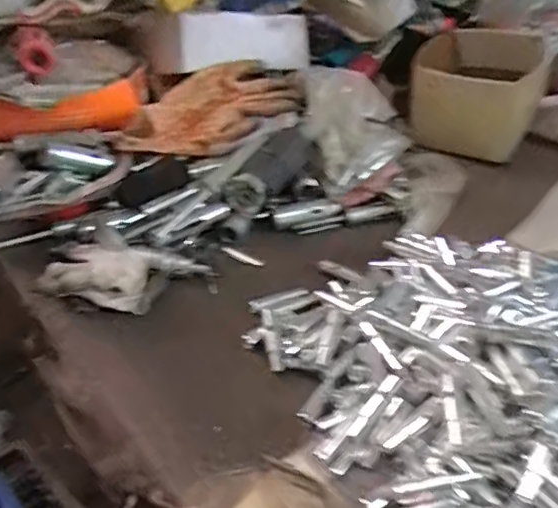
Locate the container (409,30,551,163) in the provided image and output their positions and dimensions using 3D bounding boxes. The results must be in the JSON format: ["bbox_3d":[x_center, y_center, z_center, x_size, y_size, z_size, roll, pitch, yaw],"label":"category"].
[{"bbox_3d":[0.250,-0.213,0.720,0.150,0.099,0.210,10,42,13],"label":"container"}]

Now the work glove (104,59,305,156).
[{"bbox_3d":[-0.069,-0.157,0.613,0.226,0.057,0.080,-23,45,-23],"label":"work glove"}]

